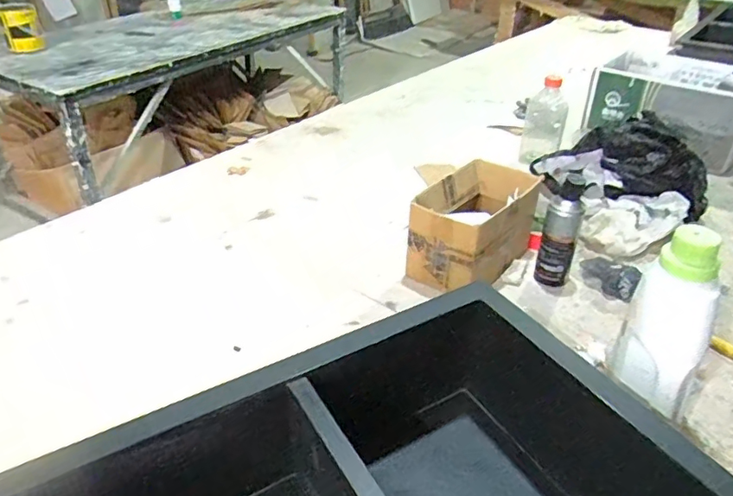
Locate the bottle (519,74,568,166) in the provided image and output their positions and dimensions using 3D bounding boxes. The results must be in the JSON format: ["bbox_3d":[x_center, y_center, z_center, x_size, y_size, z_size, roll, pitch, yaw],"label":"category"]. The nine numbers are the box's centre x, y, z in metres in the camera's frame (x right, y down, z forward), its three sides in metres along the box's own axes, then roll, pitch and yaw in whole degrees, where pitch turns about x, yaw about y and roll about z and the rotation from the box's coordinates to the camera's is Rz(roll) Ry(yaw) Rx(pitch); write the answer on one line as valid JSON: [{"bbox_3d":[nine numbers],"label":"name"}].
[{"bbox_3d":[0.434,-0.305,1.338,0.099,0.217,0.086,9,36,10],"label":"bottle"}]

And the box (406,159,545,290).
[{"bbox_3d":[0.201,-0.034,1.009,0.152,0.163,0.253,28,42,32],"label":"box"}]

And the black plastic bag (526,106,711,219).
[{"bbox_3d":[0.552,-0.173,1.165,0.170,0.166,0.326,-22,41,-29],"label":"black plastic bag"}]

